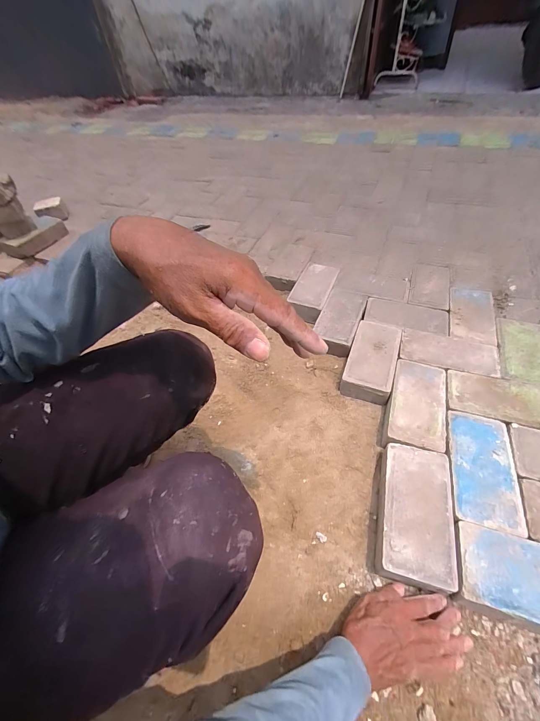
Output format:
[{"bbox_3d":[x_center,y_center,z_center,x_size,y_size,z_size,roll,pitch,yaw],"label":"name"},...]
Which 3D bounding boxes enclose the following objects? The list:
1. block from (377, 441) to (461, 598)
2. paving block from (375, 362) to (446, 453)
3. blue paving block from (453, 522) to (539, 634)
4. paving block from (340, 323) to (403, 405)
[{"bbox_3d":[0.240,0.256,0.519,0.109,0.065,0.208,11,52,12],"label":"block"},{"bbox_3d":[0.307,0.095,0.645,0.109,0.049,0.207,15,53,15],"label":"paving block"},{"bbox_3d":[0.379,0.321,0.435,0.209,0.047,0.106,12,52,13],"label":"blue paving block"},{"bbox_3d":[0.245,-0.002,0.734,0.104,0.049,0.209,16,53,16],"label":"paving block"}]

